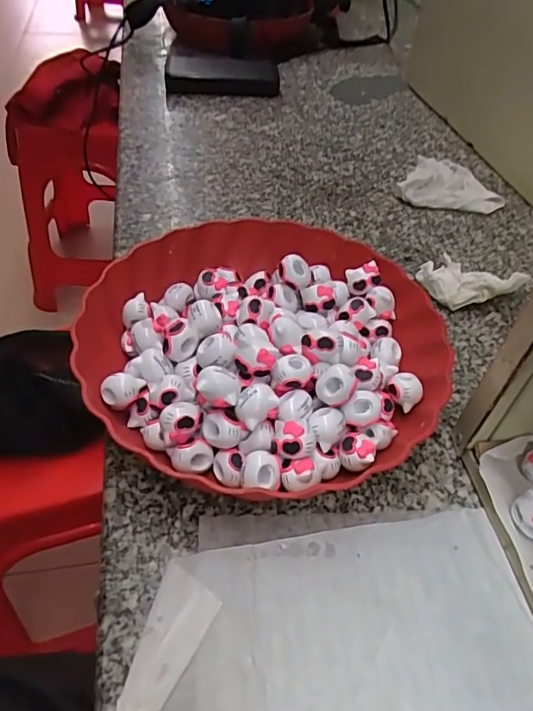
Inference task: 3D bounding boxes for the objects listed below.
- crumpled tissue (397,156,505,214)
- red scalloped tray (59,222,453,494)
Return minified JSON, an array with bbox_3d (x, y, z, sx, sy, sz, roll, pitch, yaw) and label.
[{"bbox_3d":[0.206,-0.202,0.602,0.111,0.016,0.117,7,47,2],"label":"crumpled tissue"},{"bbox_3d":[0.000,-0.011,0.375,0.244,0.061,0.248,19,48,12],"label":"red scalloped tray"}]

